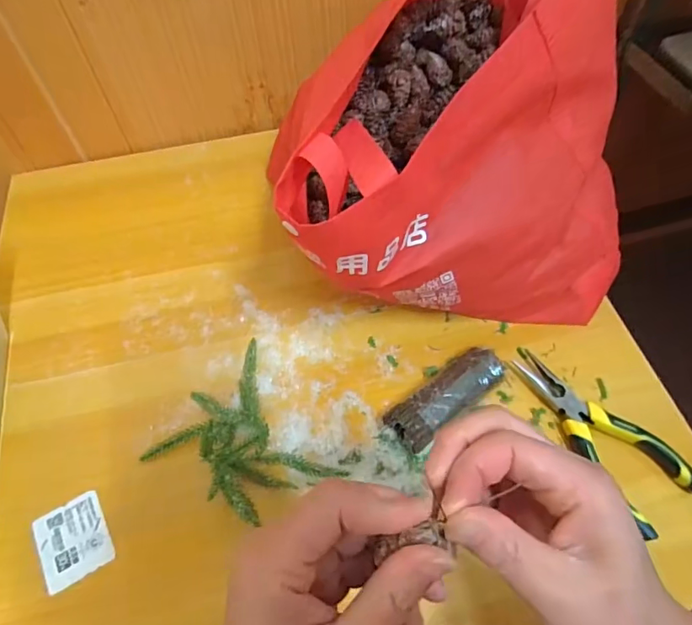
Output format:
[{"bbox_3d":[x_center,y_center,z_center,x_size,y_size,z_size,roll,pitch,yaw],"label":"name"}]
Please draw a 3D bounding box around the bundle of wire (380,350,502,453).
[{"bbox_3d":[0.083,0.070,0.415,0.110,0.026,0.040,-37,62,-20],"label":"bundle of wire"}]

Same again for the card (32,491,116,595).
[{"bbox_3d":[-0.204,0.170,0.374,0.049,0.004,0.056,-27,59,-15],"label":"card"}]

